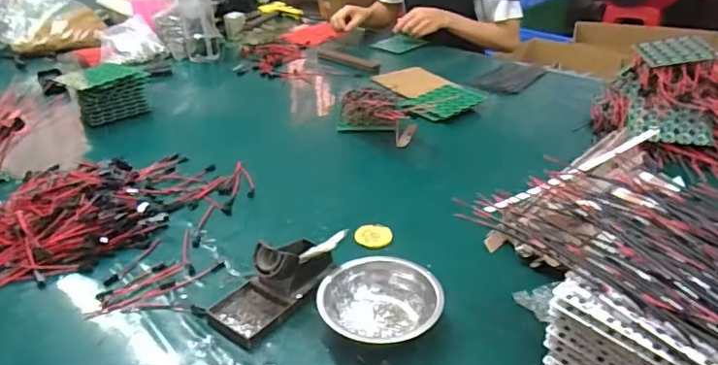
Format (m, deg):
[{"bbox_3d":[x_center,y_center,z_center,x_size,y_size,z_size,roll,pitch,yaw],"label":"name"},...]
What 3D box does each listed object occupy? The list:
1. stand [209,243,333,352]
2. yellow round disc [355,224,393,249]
[{"bbox_3d":[-0.097,0.104,0.604,0.070,0.054,0.149,22,38,34],"label":"stand"},{"bbox_3d":[0.020,0.071,0.715,0.048,0.008,0.041,-7,31,-10],"label":"yellow round disc"}]

